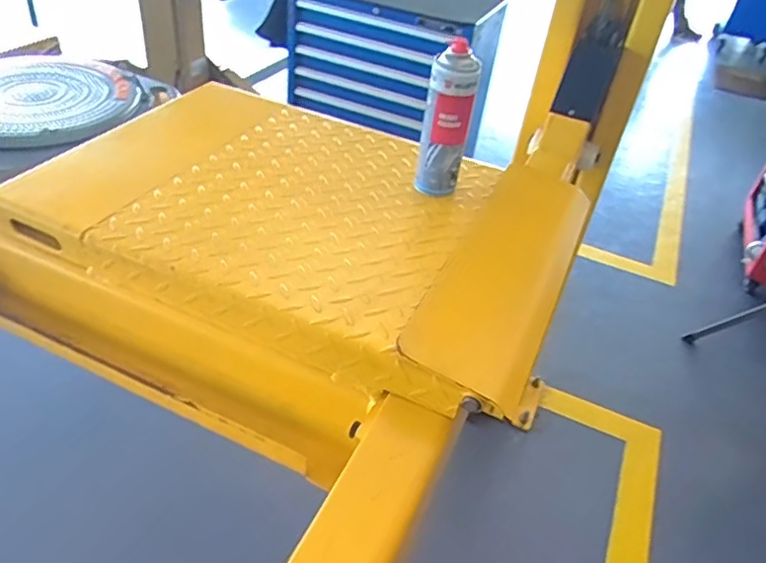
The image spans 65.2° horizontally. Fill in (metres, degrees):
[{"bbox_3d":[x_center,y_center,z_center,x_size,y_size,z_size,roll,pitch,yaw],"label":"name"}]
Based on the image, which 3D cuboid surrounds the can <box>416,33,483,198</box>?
[{"bbox_3d":[0.089,-0.219,0.847,0.063,0.218,0.052,12,39,6],"label":"can"}]

